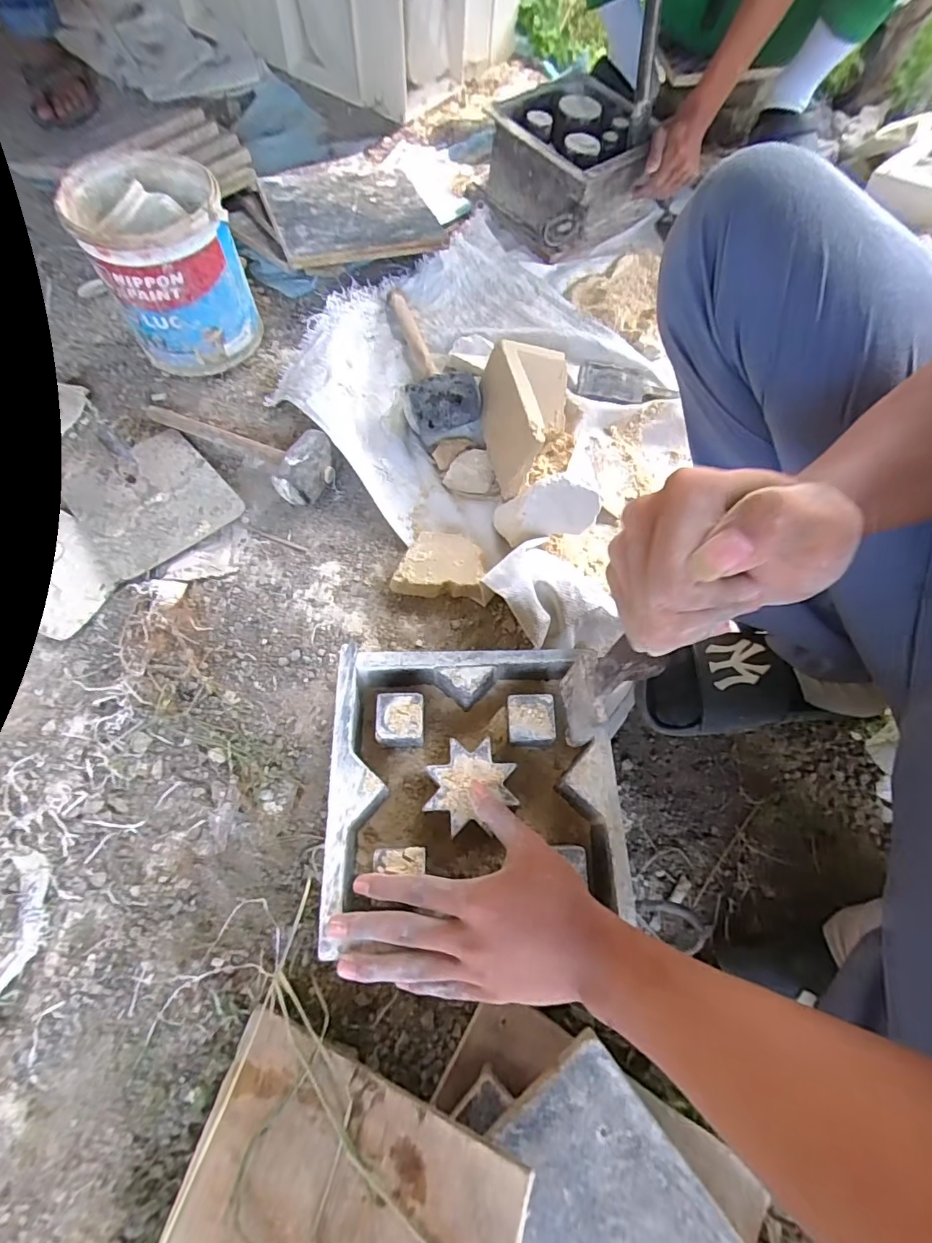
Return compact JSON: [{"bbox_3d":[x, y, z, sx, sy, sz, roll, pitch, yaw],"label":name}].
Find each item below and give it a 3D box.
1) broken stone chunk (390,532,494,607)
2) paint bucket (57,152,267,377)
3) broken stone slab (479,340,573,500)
[{"bbox_3d":[-0.026,-0.070,0.627,0.113,0.030,0.080,4,67,2],"label":"broken stone chunk"},{"bbox_3d":[-0.386,-0.469,0.699,0.163,0.191,0.177,-19,68,-8],"label":"paint bucket"},{"bbox_3d":[0.099,-0.267,0.694,0.131,0.107,0.191,-3,60,-24],"label":"broken stone slab"}]

